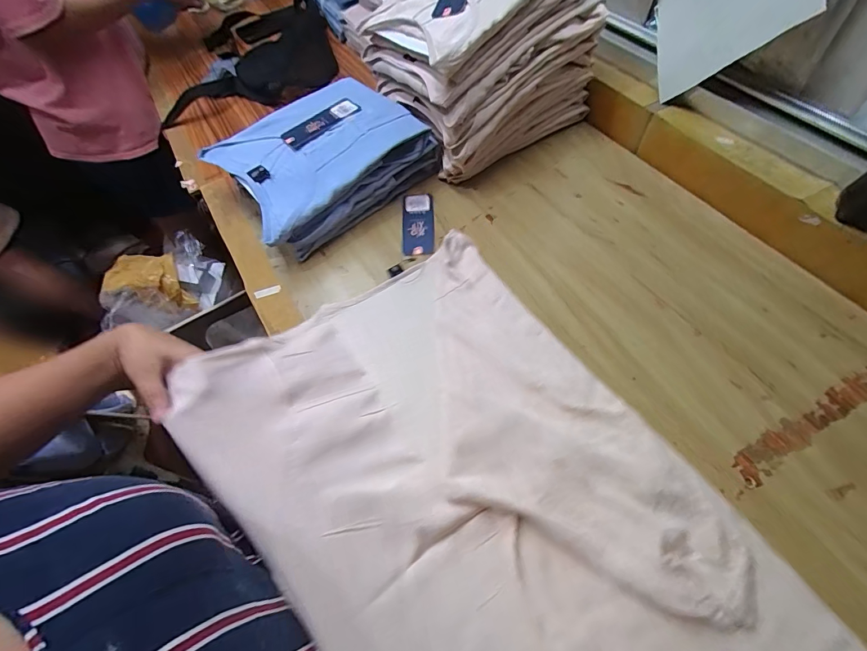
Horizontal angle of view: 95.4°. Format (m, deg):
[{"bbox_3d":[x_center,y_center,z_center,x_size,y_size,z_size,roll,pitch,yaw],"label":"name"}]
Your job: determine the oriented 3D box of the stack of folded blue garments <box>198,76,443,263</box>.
[{"bbox_3d":[-0.164,-0.248,0.595,0.274,0.093,0.204,-38,64,-17],"label":"stack of folded blue garments"}]

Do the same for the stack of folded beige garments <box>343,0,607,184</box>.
[{"bbox_3d":[0.063,-0.399,0.593,0.270,0.219,0.240,-35,63,-16],"label":"stack of folded beige garments"}]

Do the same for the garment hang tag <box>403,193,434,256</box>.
[{"bbox_3d":[-0.023,-0.150,0.578,0.044,0.004,0.121,-2,59,2],"label":"garment hang tag"}]

